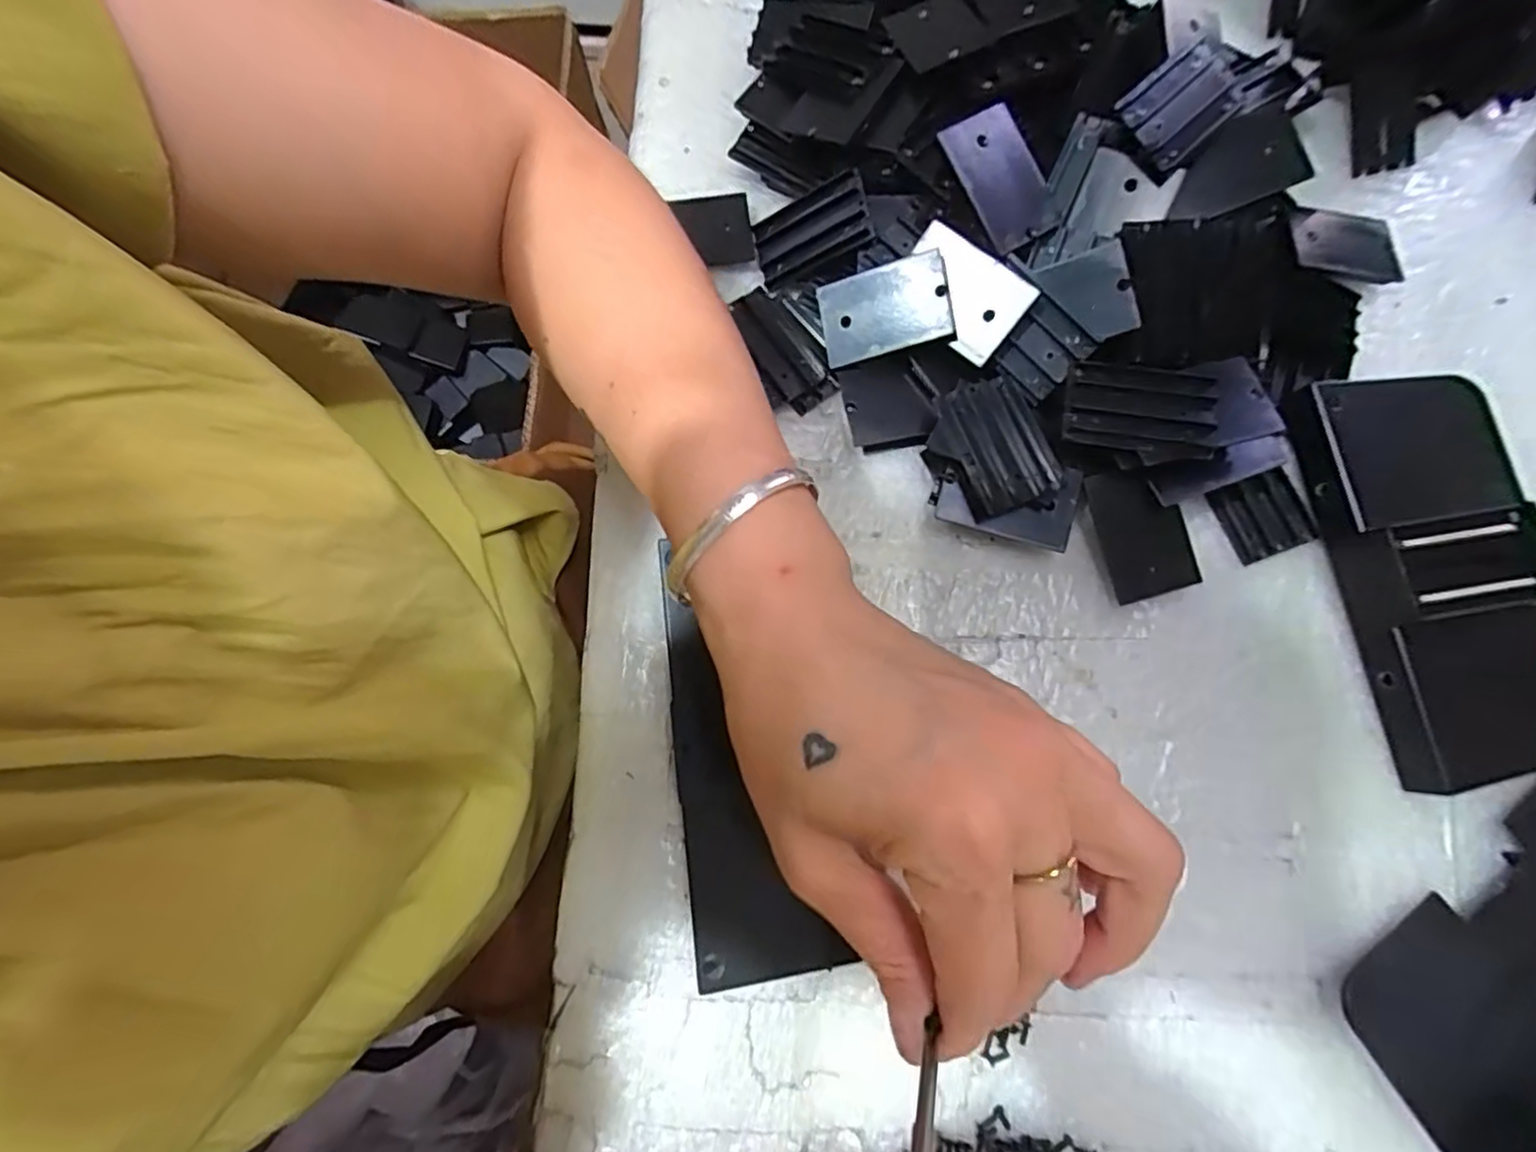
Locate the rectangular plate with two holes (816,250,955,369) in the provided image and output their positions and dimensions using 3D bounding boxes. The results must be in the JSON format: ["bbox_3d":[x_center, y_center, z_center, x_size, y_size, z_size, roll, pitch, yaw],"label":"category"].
[{"bbox_3d":[0.050,-0.114,0.289,0.056,0.004,0.036,-7,101,25],"label":"rectangular plate with two holes"}]

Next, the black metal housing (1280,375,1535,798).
[{"bbox_3d":[0.268,-0.001,0.268,0.065,0.032,0.161,-9,78,-2],"label":"black metal housing"}]

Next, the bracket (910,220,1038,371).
[{"bbox_3d":[0.081,-0.118,0.278,0.052,0.005,0.036,39,109,4],"label":"bracket"}]

